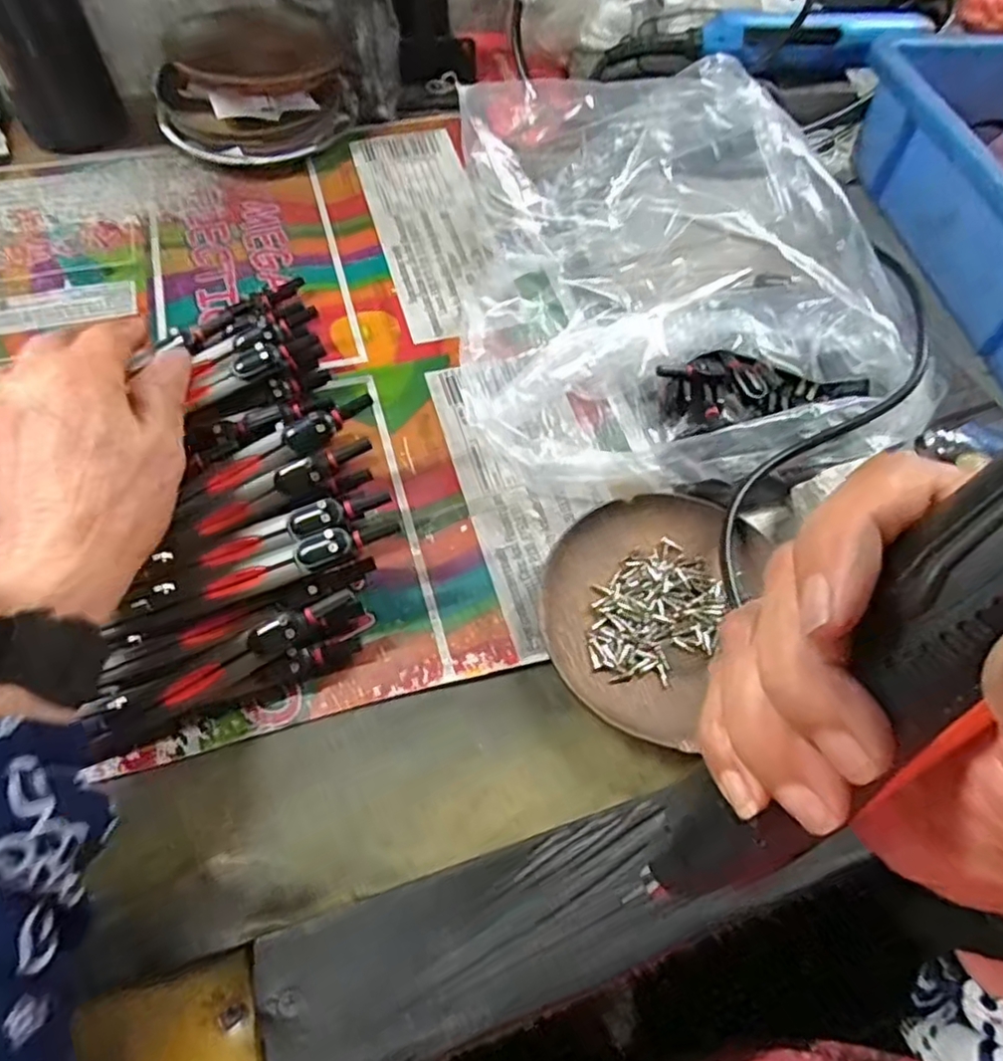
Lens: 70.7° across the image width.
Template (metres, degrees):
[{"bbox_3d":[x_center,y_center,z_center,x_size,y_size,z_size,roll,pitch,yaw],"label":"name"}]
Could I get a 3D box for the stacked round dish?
[{"bbox_3d":[-0.167,-0.303,0.486,0.133,0.050,0.125,-10,59,-10],"label":"stacked round dish"}]

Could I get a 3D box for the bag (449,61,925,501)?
[{"bbox_3d":[0.096,-0.153,0.400,0.236,0.069,0.281,0,58,-4],"label":"bag"}]

